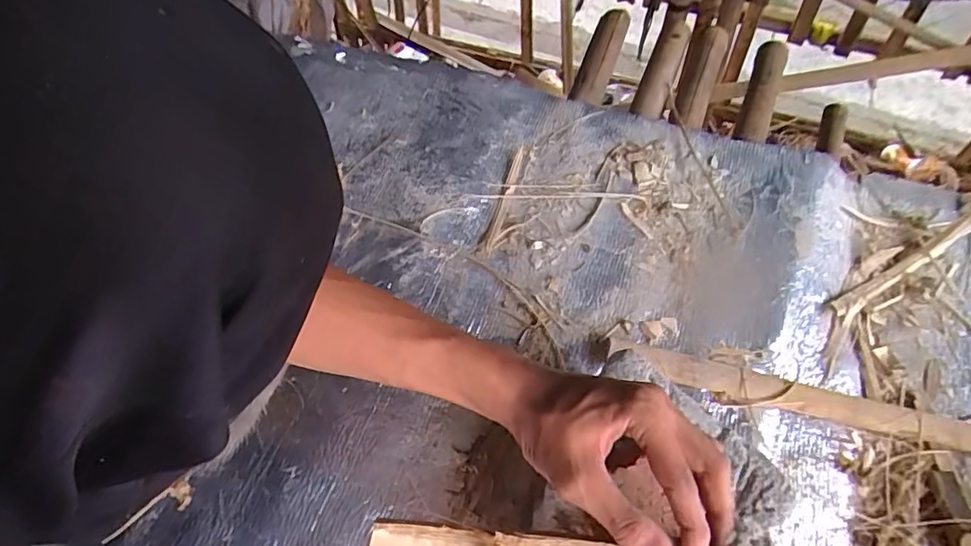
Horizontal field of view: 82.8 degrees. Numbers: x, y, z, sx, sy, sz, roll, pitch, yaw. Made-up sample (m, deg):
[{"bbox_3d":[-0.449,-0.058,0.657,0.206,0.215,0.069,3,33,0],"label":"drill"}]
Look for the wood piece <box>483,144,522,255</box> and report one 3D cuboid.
[{"bbox_3d":[0.021,-0.081,0.601,0.009,0.009,0.150,15,59,8],"label":"wood piece"}]

